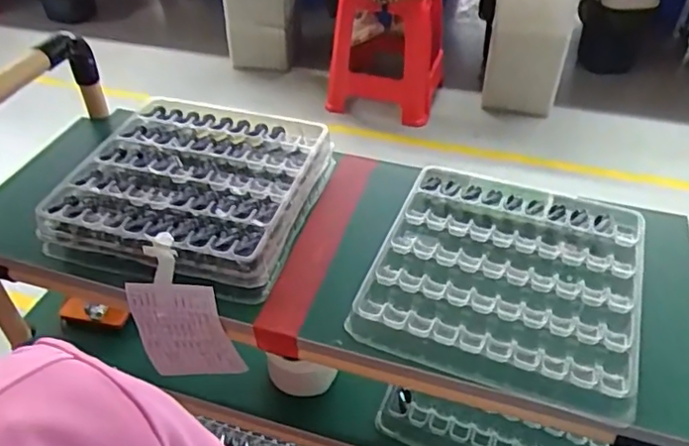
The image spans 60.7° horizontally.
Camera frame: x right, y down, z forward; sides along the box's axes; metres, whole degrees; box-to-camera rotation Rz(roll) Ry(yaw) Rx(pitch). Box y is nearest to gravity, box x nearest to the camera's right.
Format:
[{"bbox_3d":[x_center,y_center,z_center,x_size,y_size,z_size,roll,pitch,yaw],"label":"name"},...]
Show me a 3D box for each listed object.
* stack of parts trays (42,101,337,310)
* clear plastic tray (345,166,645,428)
[{"bbox_3d":[-0.171,-0.045,0.683,0.262,0.050,0.264,11,43,12],"label":"stack of parts trays"},{"bbox_3d":[0.163,0.050,0.597,0.245,0.030,0.257,15,44,16],"label":"clear plastic tray"}]

